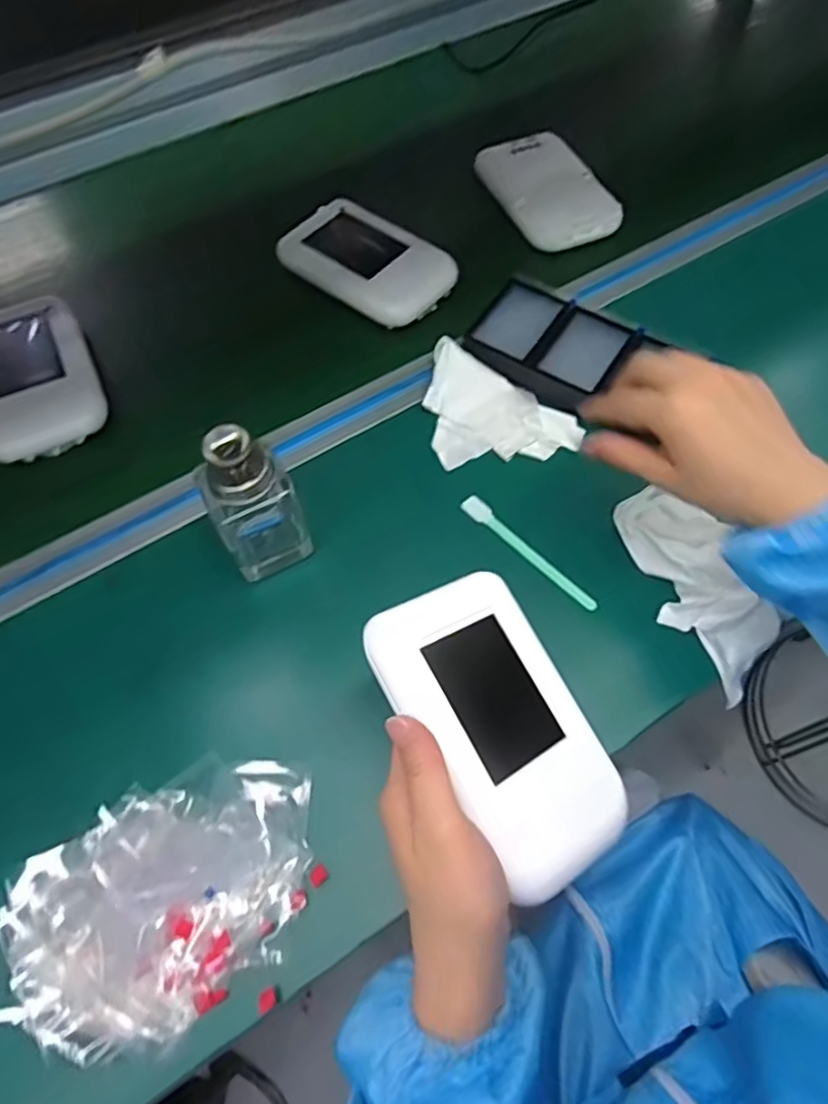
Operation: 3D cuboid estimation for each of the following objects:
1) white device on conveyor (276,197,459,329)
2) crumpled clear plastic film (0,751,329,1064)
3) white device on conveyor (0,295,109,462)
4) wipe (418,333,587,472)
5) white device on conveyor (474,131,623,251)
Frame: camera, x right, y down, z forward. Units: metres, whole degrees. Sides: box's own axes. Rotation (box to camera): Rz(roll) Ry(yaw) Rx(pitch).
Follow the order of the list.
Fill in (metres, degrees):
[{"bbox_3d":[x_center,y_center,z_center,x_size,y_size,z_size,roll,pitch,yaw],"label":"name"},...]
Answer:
[{"bbox_3d":[-0.042,-0.265,0.588,0.150,0.021,0.090,35,68,15],"label":"white device on conveyor"},{"bbox_3d":[-0.135,0.188,0.352,0.173,0.030,0.115,-32,69,-16],"label":"crumpled clear plastic film"},{"bbox_3d":[-0.313,-0.147,0.528,0.094,0.024,0.156,-25,67,-13],"label":"white device on conveyor"},{"bbox_3d":[0.069,-0.123,0.519,0.113,0.016,0.103,-5,64,-4],"label":"wipe"},{"bbox_3d":[0.132,-0.356,0.636,0.091,0.024,0.148,-26,67,-13],"label":"white device on conveyor"}]

